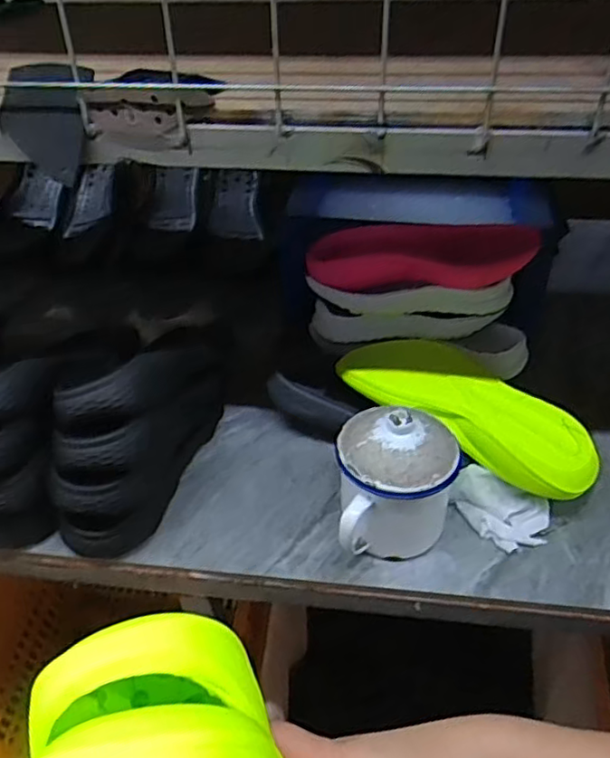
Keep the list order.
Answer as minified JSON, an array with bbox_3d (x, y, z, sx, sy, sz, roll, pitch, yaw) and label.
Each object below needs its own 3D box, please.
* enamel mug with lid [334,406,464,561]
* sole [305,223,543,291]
[{"bbox_3d":[0.082,0.094,0.565,0.107,0.128,0.099,0,38,0],"label":"enamel mug with lid"},{"bbox_3d":[0.121,-0.136,0.684,0.234,0.078,0.033,6,39,9],"label":"sole"}]

